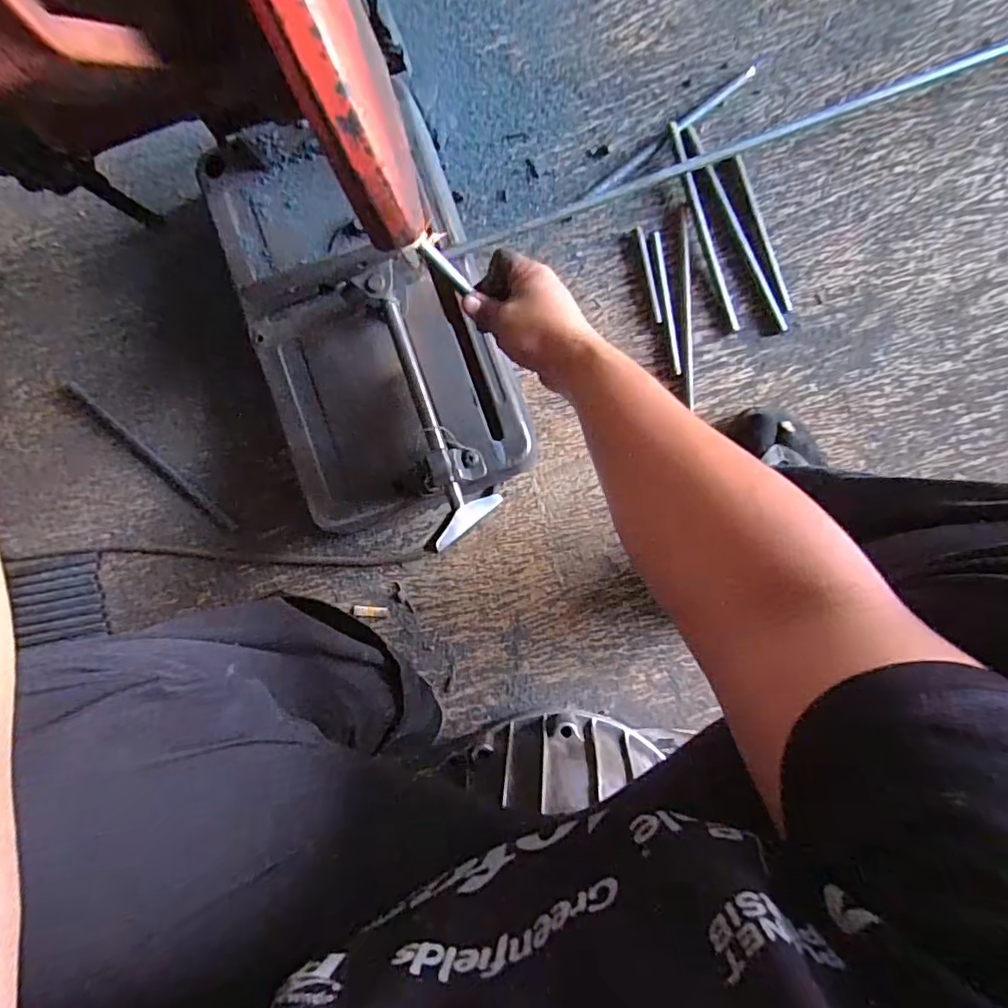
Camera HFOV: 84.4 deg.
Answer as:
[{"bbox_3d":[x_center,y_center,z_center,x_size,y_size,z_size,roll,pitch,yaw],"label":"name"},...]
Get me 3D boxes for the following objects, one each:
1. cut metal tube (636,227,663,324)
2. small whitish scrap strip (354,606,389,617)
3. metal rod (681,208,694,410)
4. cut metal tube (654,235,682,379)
[{"bbox_3d":[0.167,-0.264,0.639,0.008,0.011,0.113,-12,89,4],"label":"cut metal tube"},{"bbox_3d":[-0.160,0.129,0.667,0.042,0.006,0.012,3,90,4],"label":"small whitish scrap strip"},{"bbox_3d":[0.210,-0.224,0.635,0.008,0.005,0.220,-2,90,4],"label":"metal rod"},{"bbox_3d":[0.187,-0.231,0.634,0.008,0.009,0.164,-9,89,4],"label":"cut metal tube"}]

